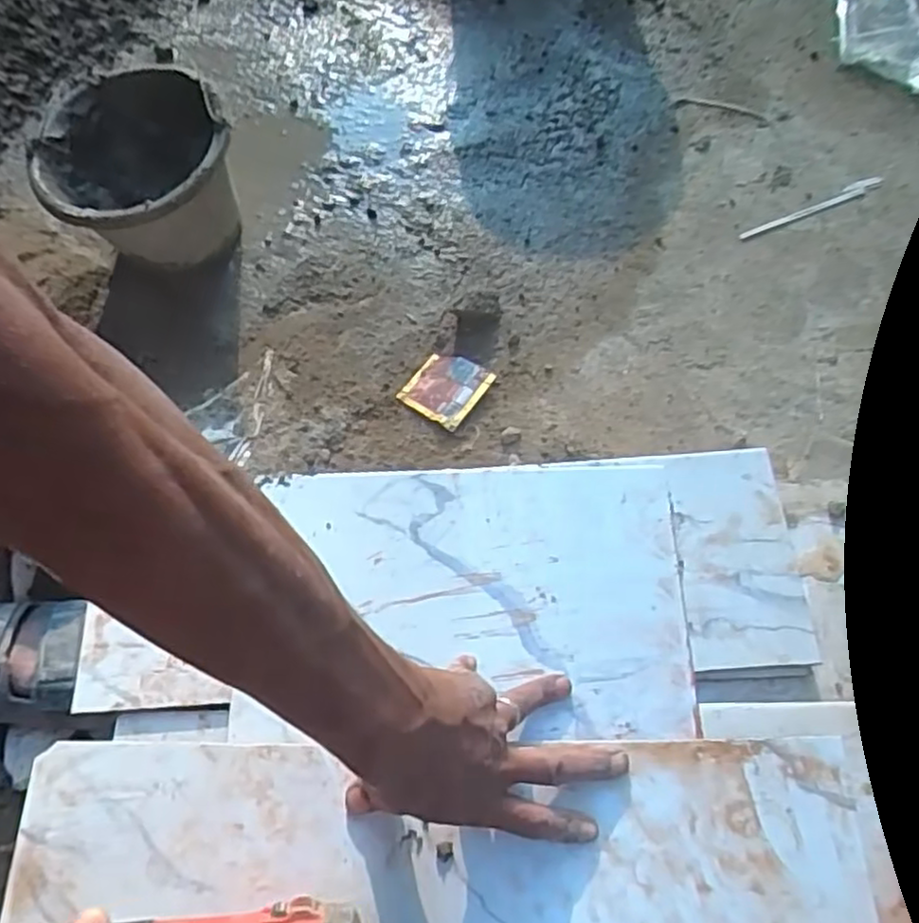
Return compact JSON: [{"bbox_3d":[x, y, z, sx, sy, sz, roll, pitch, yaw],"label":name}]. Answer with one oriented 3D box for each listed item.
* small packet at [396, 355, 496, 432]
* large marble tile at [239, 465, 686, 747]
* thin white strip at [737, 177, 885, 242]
[{"bbox_3d":[-0.016,-0.086,0.816,0.082,0.013,0.085,33,69,17],"label":"small packet"},{"bbox_3d":[0.005,0.090,0.479,0.283,0.012,0.183,-1,68,3],"label":"large marble tile"},{"bbox_3d":[0.460,-0.331,0.924,0.221,0.004,0.022,-24,65,-9],"label":"thin white strip"}]

